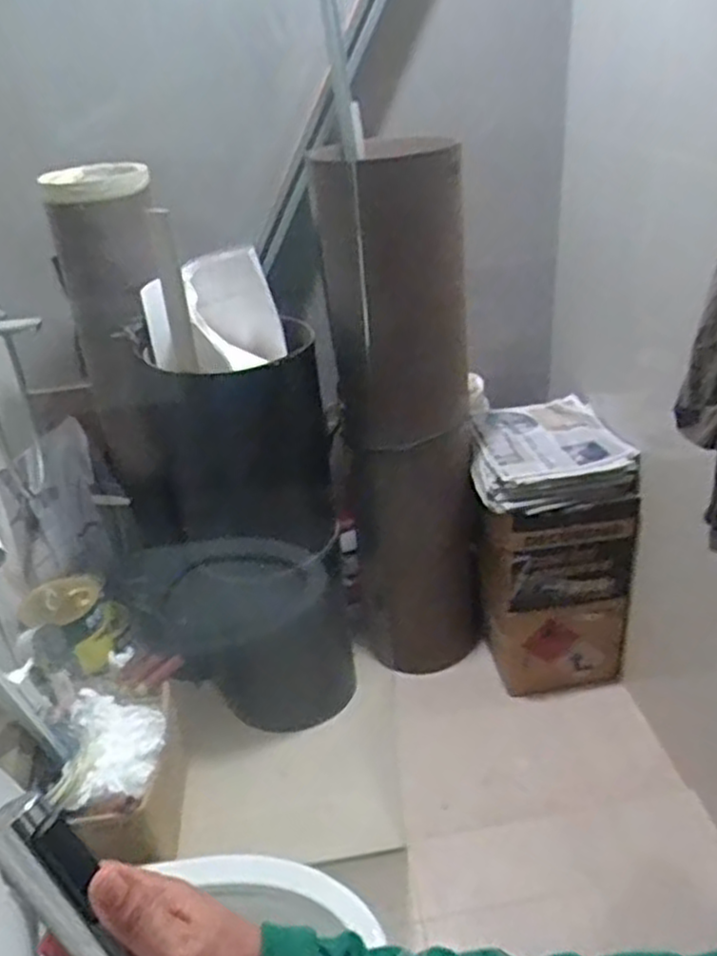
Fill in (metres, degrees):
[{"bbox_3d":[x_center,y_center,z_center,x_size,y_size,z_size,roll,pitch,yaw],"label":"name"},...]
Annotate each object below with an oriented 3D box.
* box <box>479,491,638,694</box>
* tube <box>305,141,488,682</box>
[{"bbox_3d":[0.447,0.152,1.819,0.334,0.558,0.371,-3,31,3],"label":"box"},{"bbox_3d":[0.109,-0.120,1.802,0.324,1.211,0.334,-6,31,-2],"label":"tube"}]

